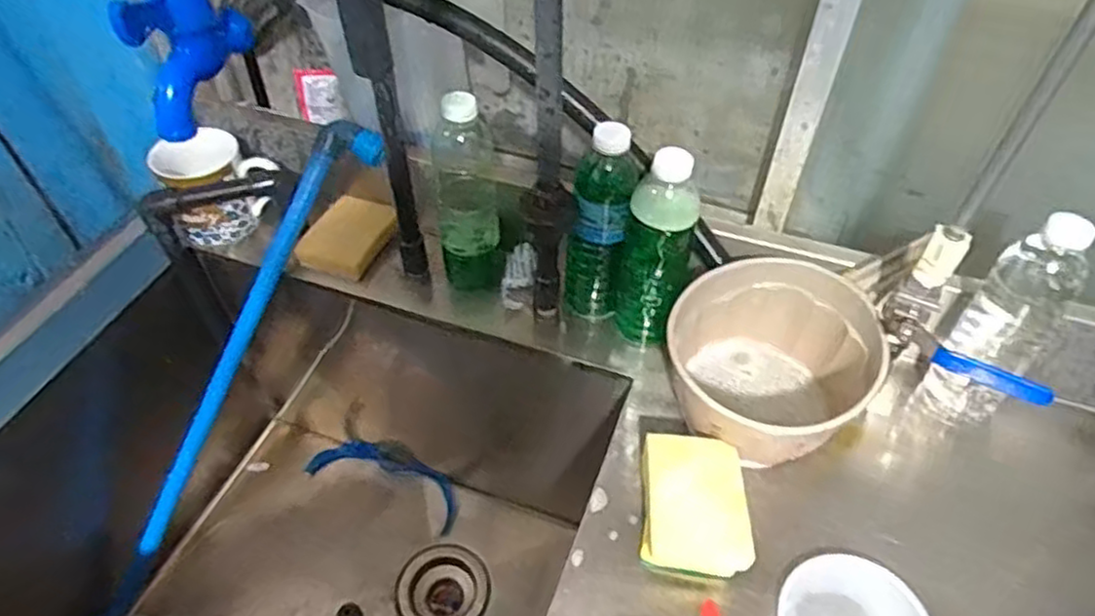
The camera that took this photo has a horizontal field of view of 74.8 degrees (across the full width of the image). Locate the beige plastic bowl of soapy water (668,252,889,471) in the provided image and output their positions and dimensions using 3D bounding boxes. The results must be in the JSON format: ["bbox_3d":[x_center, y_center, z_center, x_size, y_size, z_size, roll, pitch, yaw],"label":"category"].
[{"bbox_3d":[0.189,0.048,0.628,0.157,0.106,0.158,1,47,-1],"label":"beige plastic bowl of soapy water"}]

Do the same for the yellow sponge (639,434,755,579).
[{"bbox_3d":[0.116,0.154,0.562,0.082,0.020,0.101,1,77,14],"label":"yellow sponge"}]

